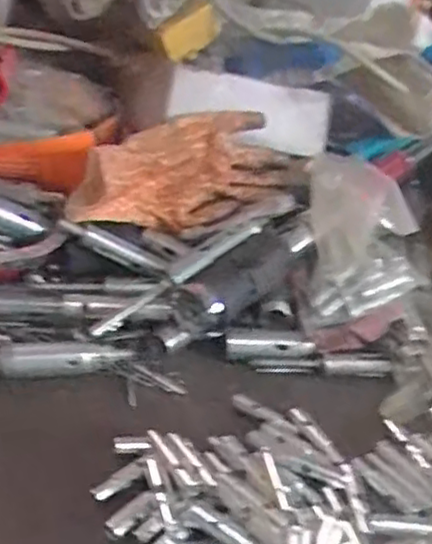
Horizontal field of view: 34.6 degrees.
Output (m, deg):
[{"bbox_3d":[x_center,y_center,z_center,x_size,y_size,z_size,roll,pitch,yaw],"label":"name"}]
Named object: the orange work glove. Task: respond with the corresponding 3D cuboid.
[{"bbox_3d":[-0.019,-0.082,0.586,0.214,0.085,0.071,-6,38,-16],"label":"orange work glove"}]

